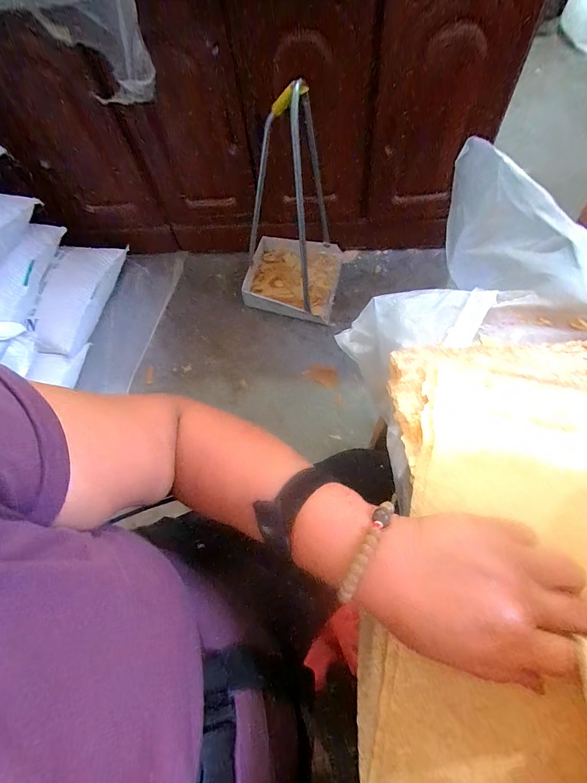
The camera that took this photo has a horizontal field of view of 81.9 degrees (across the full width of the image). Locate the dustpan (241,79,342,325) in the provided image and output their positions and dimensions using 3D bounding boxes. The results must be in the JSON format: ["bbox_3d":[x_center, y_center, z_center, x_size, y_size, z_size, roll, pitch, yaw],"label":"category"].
[{"bbox_3d":[-0.020,-0.463,0.910,0.300,0.533,0.300,8,65,9],"label":"dustpan"}]

